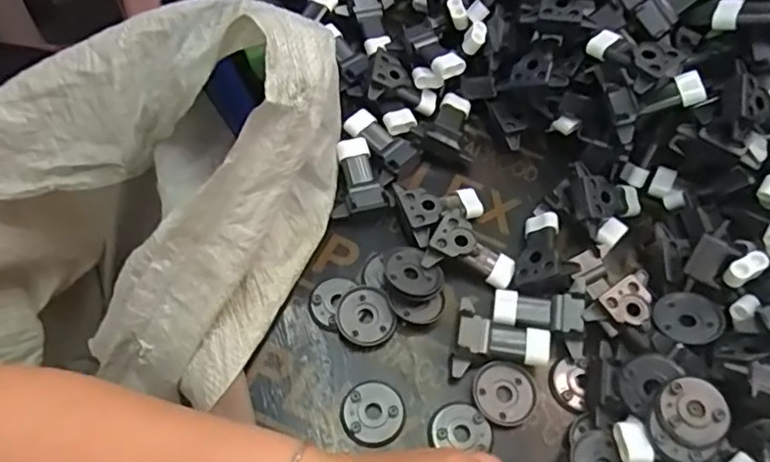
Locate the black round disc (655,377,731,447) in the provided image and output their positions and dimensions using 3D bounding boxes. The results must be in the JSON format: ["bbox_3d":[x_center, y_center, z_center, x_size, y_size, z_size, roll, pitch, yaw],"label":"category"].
[{"bbox_3d":[0.184,0.108,0.363,0.038,0.012,0.039,1,60,-2],"label":"black round disc"}]

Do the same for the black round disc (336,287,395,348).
[{"bbox_3d":[-0.014,0.061,0.428,0.039,0.007,0.040,1,60,-2],"label":"black round disc"}]

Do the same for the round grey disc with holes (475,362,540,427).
[{"bbox_3d":[0.082,0.110,0.408,0.042,0.004,0.042,1,60,-2],"label":"round grey disc with holes"}]

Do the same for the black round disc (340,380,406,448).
[{"bbox_3d":[-0.008,0.121,0.401,0.041,0.005,0.041,1,60,-2],"label":"black round disc"}]

